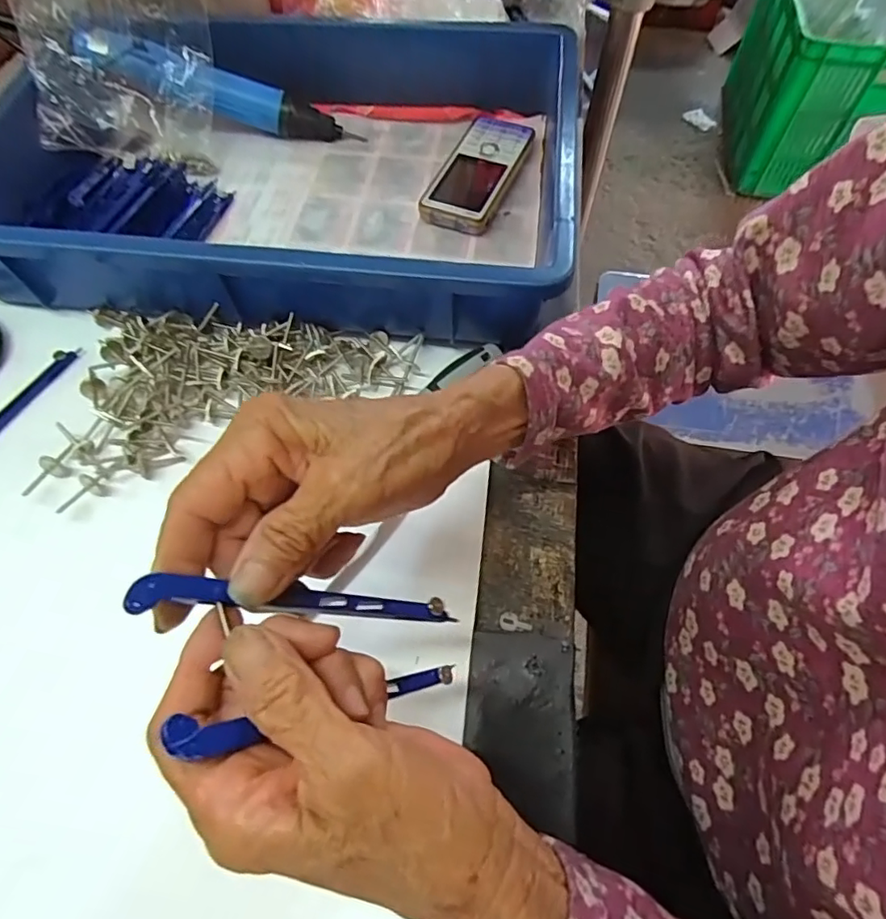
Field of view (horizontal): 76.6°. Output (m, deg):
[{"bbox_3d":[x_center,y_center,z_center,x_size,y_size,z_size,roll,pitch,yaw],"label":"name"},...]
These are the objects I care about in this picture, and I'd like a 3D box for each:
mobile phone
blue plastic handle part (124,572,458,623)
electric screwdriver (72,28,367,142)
[{"bbox_3d":[0.030,-0.234,0.459,0.056,0.021,0.127,20,63,11],"label":"mobile phone"},{"bbox_3d":[-0.048,0.053,0.207,0.119,0.005,0.012,14,55,-32],"label":"blue plastic handle part"},{"bbox_3d":[-0.184,-0.308,0.471,0.229,0.042,0.041,11,59,-17],"label":"electric screwdriver"}]

